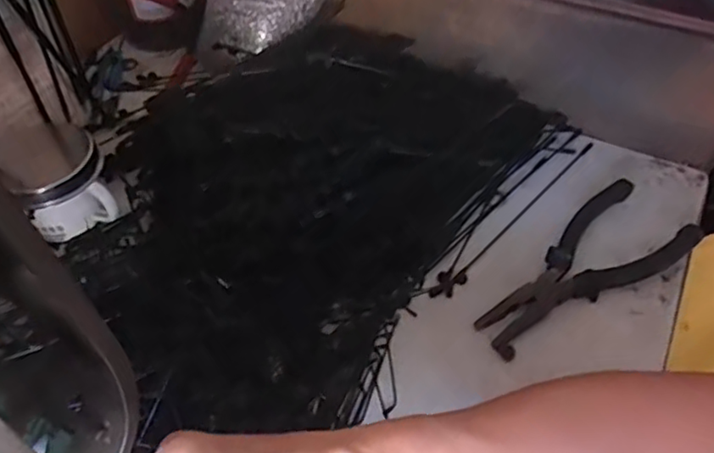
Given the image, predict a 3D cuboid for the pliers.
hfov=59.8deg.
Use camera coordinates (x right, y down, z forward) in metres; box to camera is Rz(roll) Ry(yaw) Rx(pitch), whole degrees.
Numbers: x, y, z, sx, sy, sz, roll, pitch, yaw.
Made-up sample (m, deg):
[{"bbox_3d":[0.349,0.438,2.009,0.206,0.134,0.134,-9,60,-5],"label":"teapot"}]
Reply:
[{"bbox_3d":[0.157,0.026,0.440,0.171,0.023,0.072,-28,55,-21],"label":"pliers"}]

